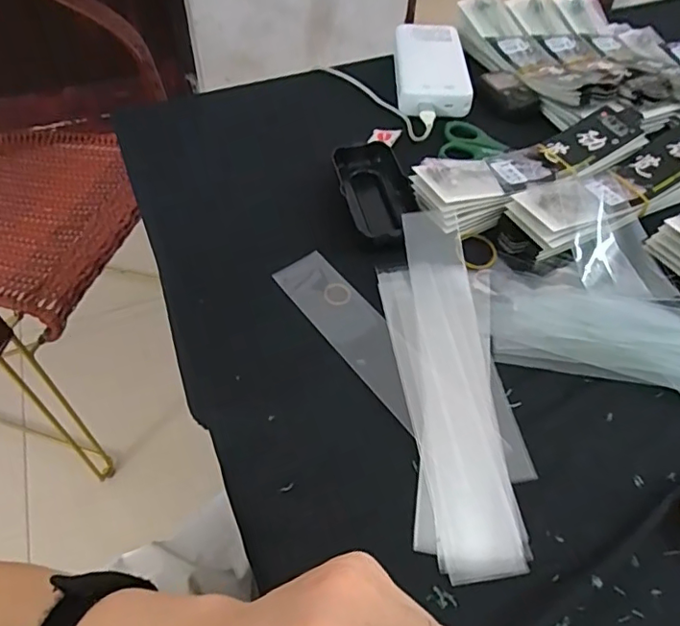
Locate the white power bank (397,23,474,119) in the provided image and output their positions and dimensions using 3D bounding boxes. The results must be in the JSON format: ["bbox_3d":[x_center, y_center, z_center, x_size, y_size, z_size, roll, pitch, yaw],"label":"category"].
[{"bbox_3d":[0.092,-0.246,0.549,0.071,0.029,0.131,3,52,1],"label":"white power bank"}]

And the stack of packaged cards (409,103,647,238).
[{"bbox_3d":[0.157,-0.119,0.451,0.211,0.036,0.052,-21,56,-16],"label":"stack of packaged cards"}]

